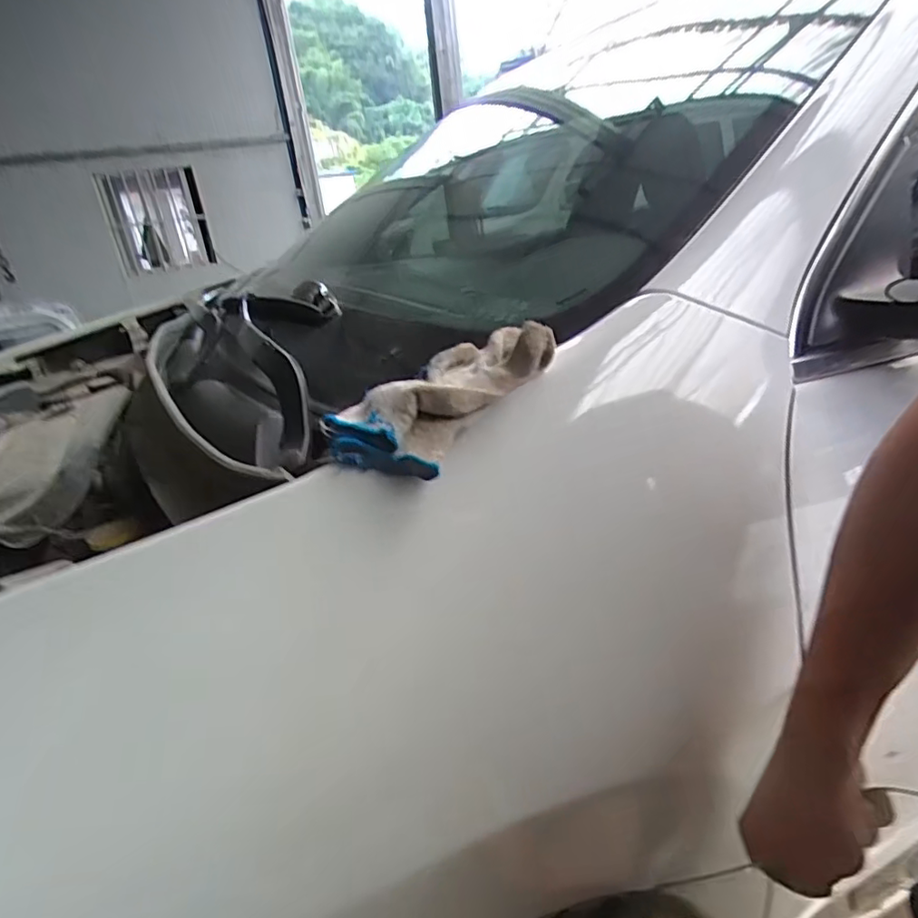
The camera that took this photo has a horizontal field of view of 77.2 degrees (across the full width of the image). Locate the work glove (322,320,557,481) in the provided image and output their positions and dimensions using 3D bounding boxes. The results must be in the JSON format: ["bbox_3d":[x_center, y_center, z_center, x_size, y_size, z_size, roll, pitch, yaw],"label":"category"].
[{"bbox_3d":[-0.018,-0.050,0.406,0.169,0.047,0.119,-35,33,-16],"label":"work glove"}]

